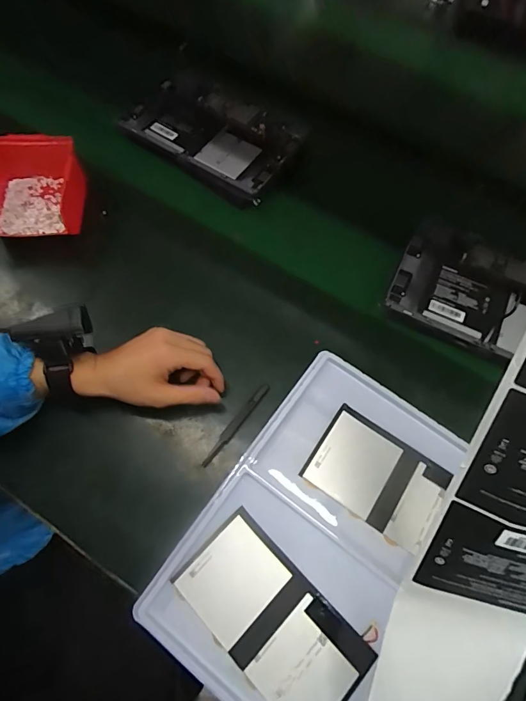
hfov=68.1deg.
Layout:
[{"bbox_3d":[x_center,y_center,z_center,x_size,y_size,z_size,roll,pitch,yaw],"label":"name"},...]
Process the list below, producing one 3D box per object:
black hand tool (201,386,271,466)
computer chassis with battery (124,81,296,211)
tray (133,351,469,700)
[{"bbox_3d":[-0.030,0.082,0.438,0.011,0.008,0.112,37,71,13],"label":"black hand tool"},{"bbox_3d":[-0.079,-0.341,0.595,0.263,0.015,0.166,36,70,12],"label":"computer chassis with battery"},{"bbox_3d":[0.054,0.176,0.379,0.203,0.018,0.323,34,70,11],"label":"tray"}]

